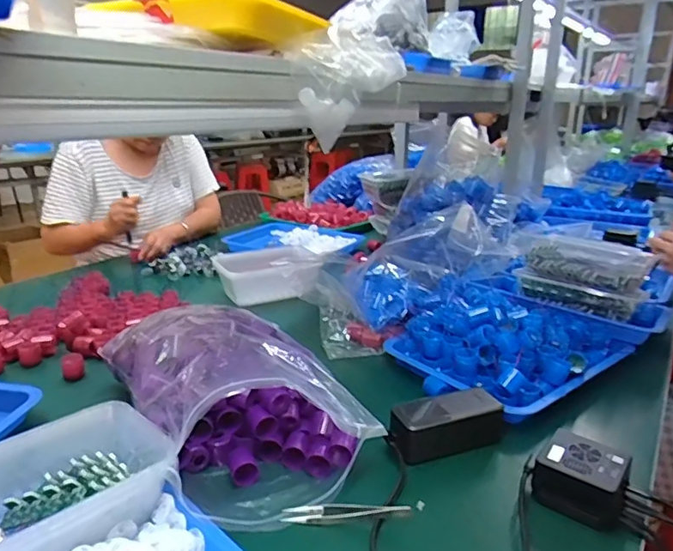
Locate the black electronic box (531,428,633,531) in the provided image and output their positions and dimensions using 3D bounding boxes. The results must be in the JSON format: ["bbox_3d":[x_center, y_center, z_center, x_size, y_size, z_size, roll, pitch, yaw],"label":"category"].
[{"bbox_3d":[0.250,0.208,0.540,0.085,0.054,0.072,17,24,39],"label":"black electronic box"}]

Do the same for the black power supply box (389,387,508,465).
[{"bbox_3d":[0.136,0.177,0.630,0.154,0.053,0.053,-6,20,-21],"label":"black power supply box"}]

